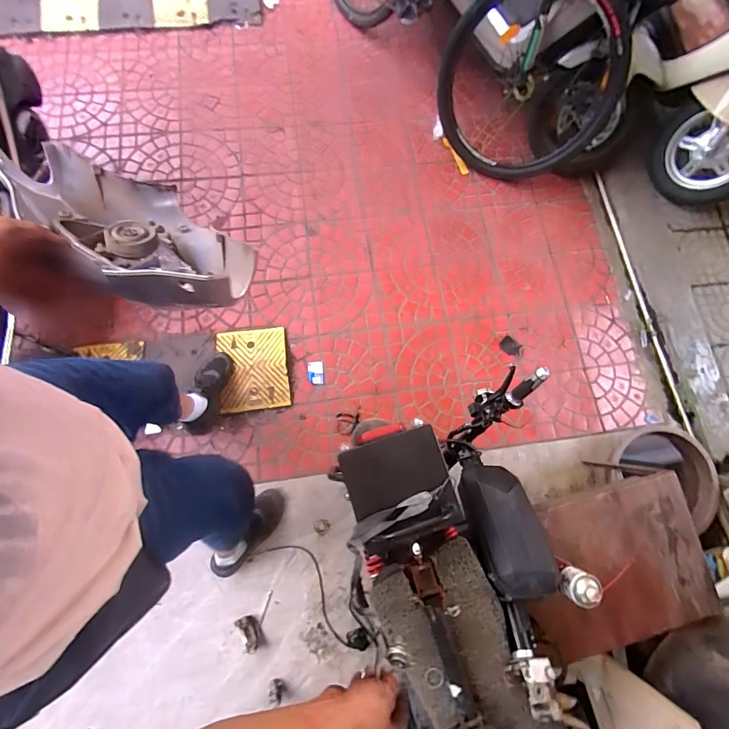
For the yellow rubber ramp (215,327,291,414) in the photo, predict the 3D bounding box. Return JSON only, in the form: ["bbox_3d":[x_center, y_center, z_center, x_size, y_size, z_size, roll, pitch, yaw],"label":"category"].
[{"bbox_3d":[-0.405,0.023,1.362,0.256,0.048,0.284,-8,76,-4],"label":"yellow rubber ramp"}]

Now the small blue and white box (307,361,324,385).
[{"bbox_3d":[-0.179,0.032,1.389,0.058,0.010,0.087,-6,76,-3],"label":"small blue and white box"}]

